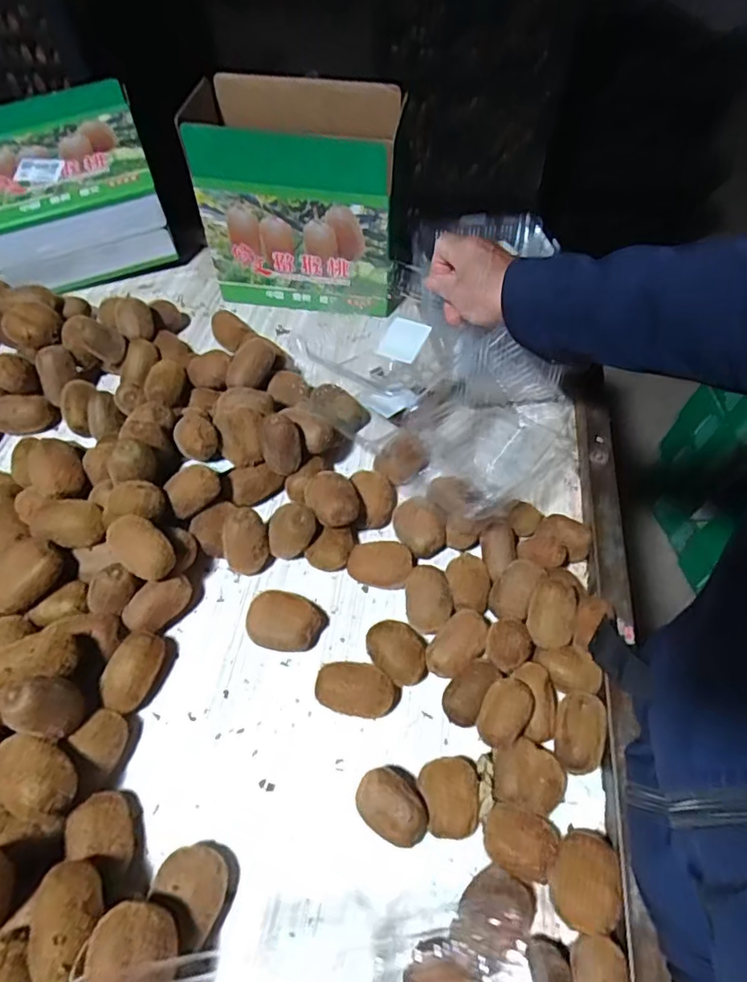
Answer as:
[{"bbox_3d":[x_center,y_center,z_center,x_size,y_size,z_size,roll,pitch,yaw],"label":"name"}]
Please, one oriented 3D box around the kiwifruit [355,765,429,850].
[{"bbox_3d":[0.014,0.235,0.431,0.054,0.036,0.039,30,59,18],"label":"kiwifruit"}]

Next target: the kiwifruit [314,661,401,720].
[{"bbox_3d":[-0.013,0.164,0.483,0.068,0.035,0.045,11,55,6],"label":"kiwifruit"}]

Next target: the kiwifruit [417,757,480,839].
[{"bbox_3d":[0.057,0.230,0.439,0.041,0.033,0.056,-2,54,-3],"label":"kiwifruit"}]

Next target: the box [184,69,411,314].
[{"bbox_3d":[-0.089,-0.361,0.733,0.246,0.223,0.131,10,54,6],"label":"box"}]

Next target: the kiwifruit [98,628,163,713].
[{"bbox_3d":[-0.202,0.155,0.495,0.038,0.038,0.067,11,55,6],"label":"kiwifruit"}]

